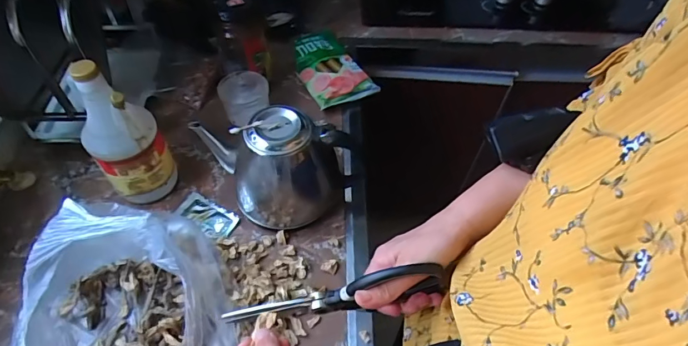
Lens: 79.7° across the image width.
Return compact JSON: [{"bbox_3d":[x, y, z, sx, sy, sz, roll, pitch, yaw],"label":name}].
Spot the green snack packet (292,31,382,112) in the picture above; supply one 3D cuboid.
[{"bbox_3d":[-0.032,-0.205,0.778,0.113,0.033,0.207,-19,56,-17],"label":"green snack packet"}]

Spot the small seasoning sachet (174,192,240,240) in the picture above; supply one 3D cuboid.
[{"bbox_3d":[-0.197,0.061,0.589,0.088,0.014,0.047,26,56,16],"label":"small seasoning sachet"}]

